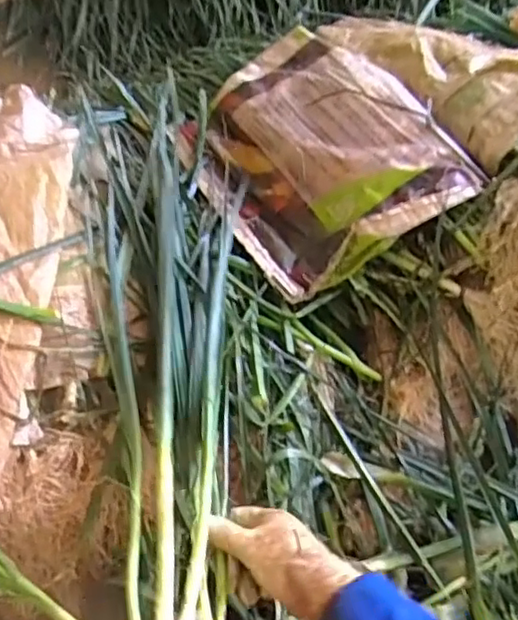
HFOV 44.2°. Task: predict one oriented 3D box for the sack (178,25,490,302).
[{"bbox_3d":[0.066,-0.216,0.824,0.276,0.073,0.390,-23,57,-14],"label":"sack"}]

